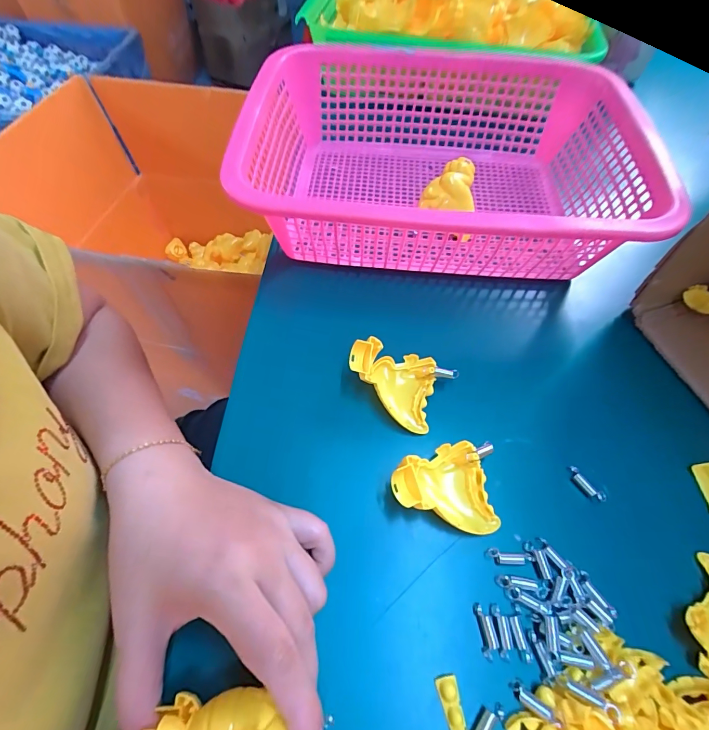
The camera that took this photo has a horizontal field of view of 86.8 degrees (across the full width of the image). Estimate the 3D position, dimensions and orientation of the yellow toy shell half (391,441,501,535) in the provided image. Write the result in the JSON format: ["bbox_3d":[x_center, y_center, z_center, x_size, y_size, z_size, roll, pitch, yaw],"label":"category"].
[{"bbox_3d":[0.057,0.079,0.237,0.063,0.032,0.056,-13,61,-9],"label":"yellow toy shell half"}]

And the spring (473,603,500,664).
[{"bbox_3d":[0.077,0.153,0.216,0.009,0.005,0.027,-4,60,-4],"label":"spring"}]

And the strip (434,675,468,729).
[{"bbox_3d":[0.052,0.183,0.197,0.010,0.006,0.030,-11,60,-7],"label":"strip"}]

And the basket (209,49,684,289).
[{"bbox_3d":[0.081,-0.191,0.370,0.336,0.097,0.268,4,60,1],"label":"basket"}]

